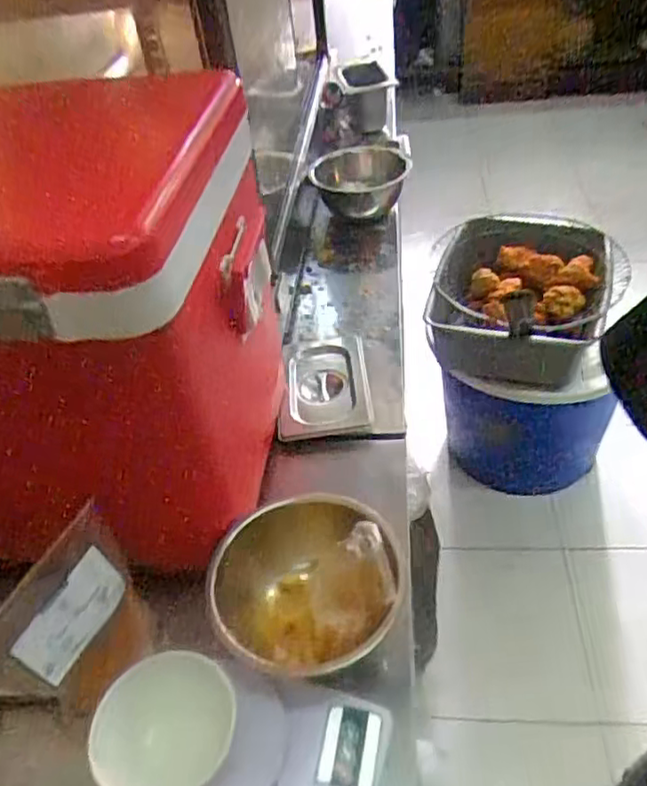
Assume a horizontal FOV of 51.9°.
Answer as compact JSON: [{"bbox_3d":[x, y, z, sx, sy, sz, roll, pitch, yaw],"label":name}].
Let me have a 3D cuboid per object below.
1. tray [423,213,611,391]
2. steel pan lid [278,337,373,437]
[{"bbox_3d":[0.439,-0.224,1.481,0.373,0.167,0.531,10,46,18],"label":"tray"},{"bbox_3d":[0.000,-0.012,0.830,0.105,0.018,0.185,-6,43,1],"label":"steel pan lid"}]

